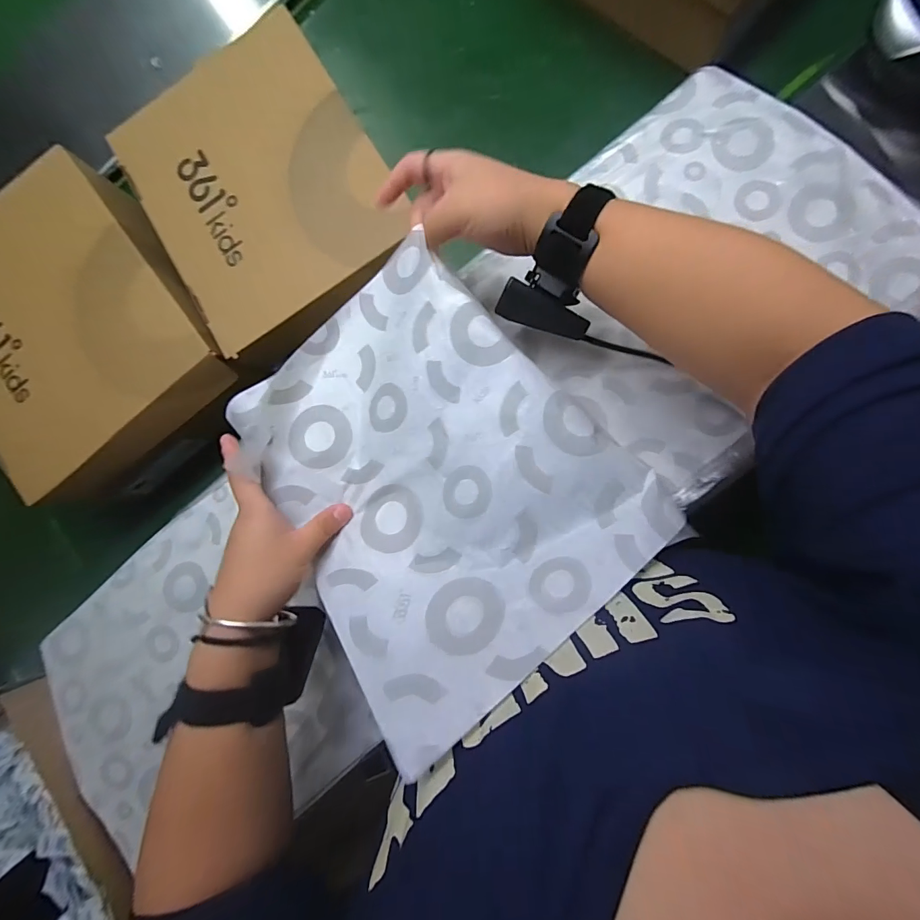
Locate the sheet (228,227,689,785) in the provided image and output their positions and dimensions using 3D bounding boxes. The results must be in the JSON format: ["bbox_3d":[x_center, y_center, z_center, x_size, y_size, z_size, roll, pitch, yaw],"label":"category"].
[{"bbox_3d":[-0.029,0.000,0.263,0.201,0.098,0.267,-43,84,5],"label":"sheet"}]

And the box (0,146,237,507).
[{"bbox_3d":[-0.398,-0.135,0.459,0.243,0.115,0.291,-32,85,6],"label":"box"}]

